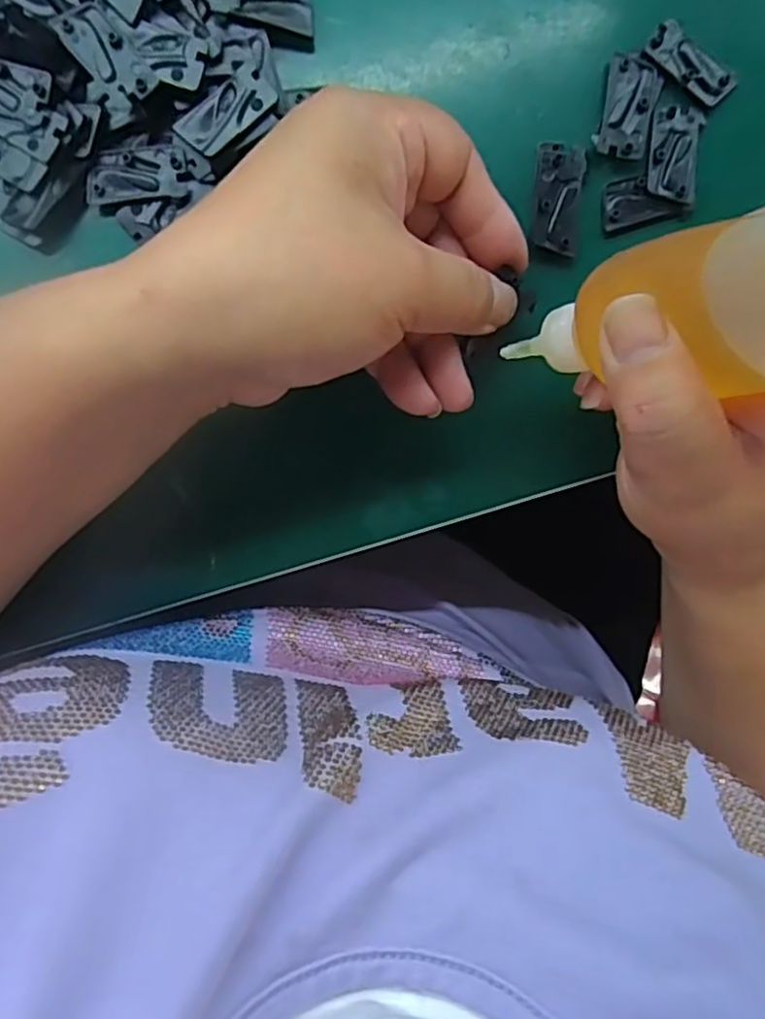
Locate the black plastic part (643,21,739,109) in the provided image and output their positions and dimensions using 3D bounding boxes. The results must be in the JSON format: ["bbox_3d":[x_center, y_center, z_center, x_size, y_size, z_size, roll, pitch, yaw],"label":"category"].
[{"bbox_3d":[0.109,-0.157,0.246,0.033,0.004,0.015,36,93,-6],"label":"black plastic part"}]

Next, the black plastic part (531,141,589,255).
[{"bbox_3d":[0.063,-0.110,0.249,0.017,0.004,0.037,4,96,-3],"label":"black plastic part"}]

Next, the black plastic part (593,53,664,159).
[{"bbox_3d":[0.087,-0.142,0.246,0.019,0.004,0.033,11,95,-4],"label":"black plastic part"}]

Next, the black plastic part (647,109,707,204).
[{"bbox_3d":[0.105,-0.128,0.250,0.018,0.004,0.031,4,96,-3],"label":"black plastic part"}]

